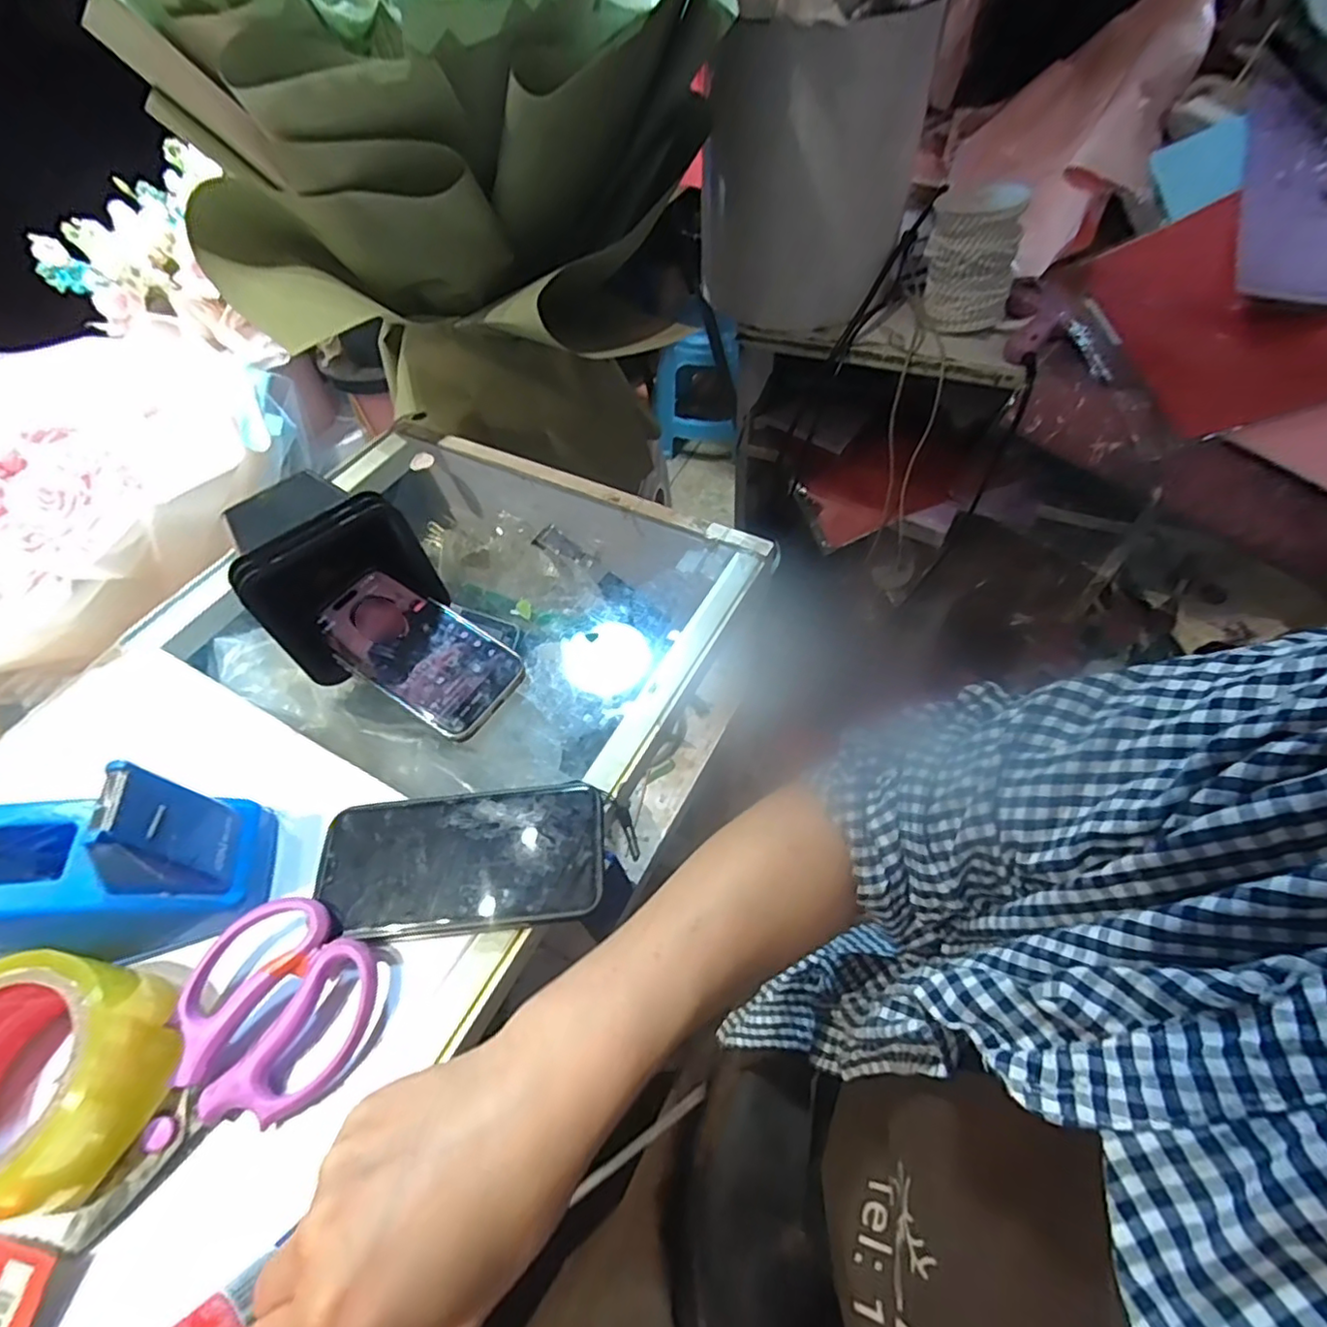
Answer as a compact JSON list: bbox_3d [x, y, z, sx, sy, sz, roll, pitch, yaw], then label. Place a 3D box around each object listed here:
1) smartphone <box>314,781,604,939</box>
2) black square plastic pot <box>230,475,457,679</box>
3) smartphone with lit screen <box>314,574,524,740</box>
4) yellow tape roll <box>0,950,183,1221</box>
[{"bbox_3d":[-0.113,0.110,0.353,0.154,0.006,0.076,-7,55,0],"label":"smartphone"},{"bbox_3d":[-0.245,-0.079,0.440,0.106,0.093,0.150,-39,61,-21],"label":"black square plastic pot"},{"bbox_3d":[-0.169,-0.010,0.429,0.145,0.004,0.072,31,63,13],"label":"smartphone with lit screen"},{"bbox_3d":[-0.293,0.190,0.288,0.091,0.047,0.097,-2,55,3],"label":"yellow tape roll"}]

